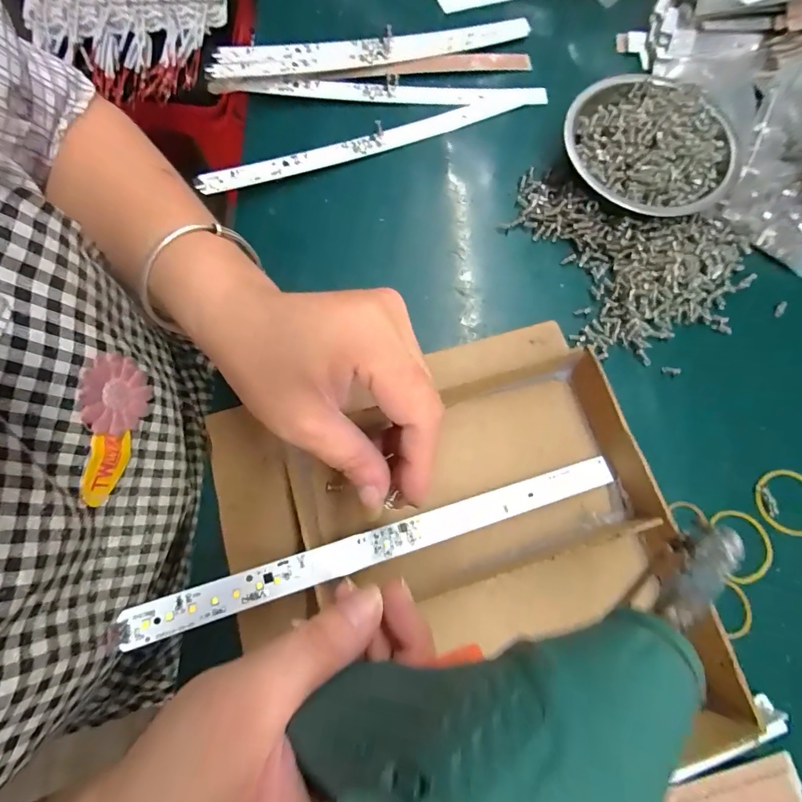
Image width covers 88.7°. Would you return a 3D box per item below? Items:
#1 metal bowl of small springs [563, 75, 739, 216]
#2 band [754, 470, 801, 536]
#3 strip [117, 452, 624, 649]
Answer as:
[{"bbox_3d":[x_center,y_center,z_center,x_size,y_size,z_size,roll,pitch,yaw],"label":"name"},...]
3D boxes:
[{"bbox_3d":[0.184,-0.190,0.315,0.121,0.041,0.115,0,74,0],"label":"metal bowl of small springs"},{"bbox_3d":[0.256,0.066,0.267,0.047,0.004,0.041,9,75,3],"label":"band"},{"bbox_3d":[0.001,0.077,0.231,0.277,0.007,0.018,-13,74,-17],"label":"strip"}]

